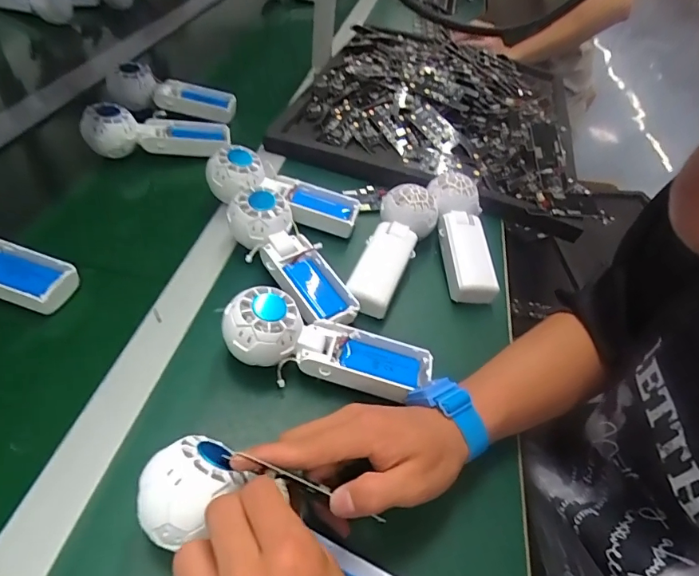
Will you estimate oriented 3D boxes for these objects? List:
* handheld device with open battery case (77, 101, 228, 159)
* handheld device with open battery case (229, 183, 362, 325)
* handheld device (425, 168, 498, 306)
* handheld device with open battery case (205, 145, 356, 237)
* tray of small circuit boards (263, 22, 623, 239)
[{"bbox_3d":[-0.249,-0.205,0.582,0.164,0.049,0.051,-11,50,-17],"label":"handheld device with open battery case"},{"bbox_3d":[-0.061,-0.026,0.448,0.072,0.048,0.171,-30,70,-29],"label":"handheld device with open battery case"},{"bbox_3d":[0.127,-0.057,0.505,0.055,0.037,0.158,0,61,-5],"label":"handheld device"},{"bbox_3d":[-0.073,-0.110,0.517,0.171,0.043,0.064,21,45,-9],"label":"handheld device with open battery case"},{"bbox_3d":[0.172,-0.303,0.731,0.455,0.070,0.503,20,48,9],"label":"tray of small circuit boards"}]

